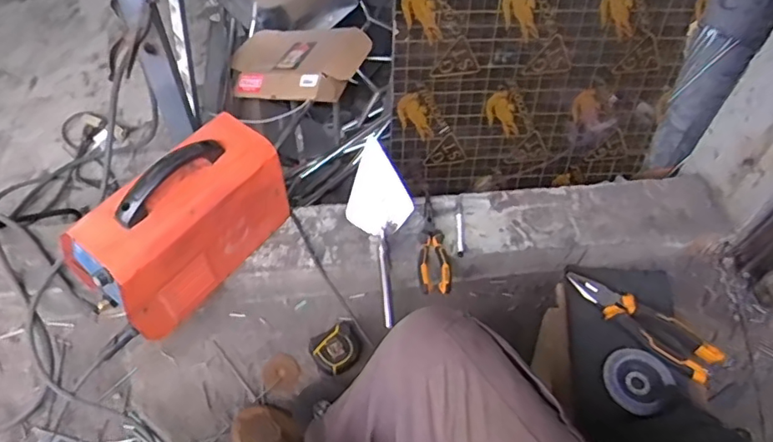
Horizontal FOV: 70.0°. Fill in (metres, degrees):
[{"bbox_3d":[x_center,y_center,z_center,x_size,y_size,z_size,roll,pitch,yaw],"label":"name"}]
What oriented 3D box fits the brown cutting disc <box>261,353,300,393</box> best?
[{"bbox_3d":[-0.188,0.269,0.979,0.062,0.010,0.067,4,68,-9],"label":"brown cutting disc"}]

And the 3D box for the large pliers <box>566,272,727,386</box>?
[{"bbox_3d":[0.322,0.123,0.699,0.195,0.026,0.050,39,61,23],"label":"large pliers"}]

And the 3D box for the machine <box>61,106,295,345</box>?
[{"bbox_3d":[-0.328,-0.003,0.895,0.133,0.225,0.317,31,58,19],"label":"machine"}]

